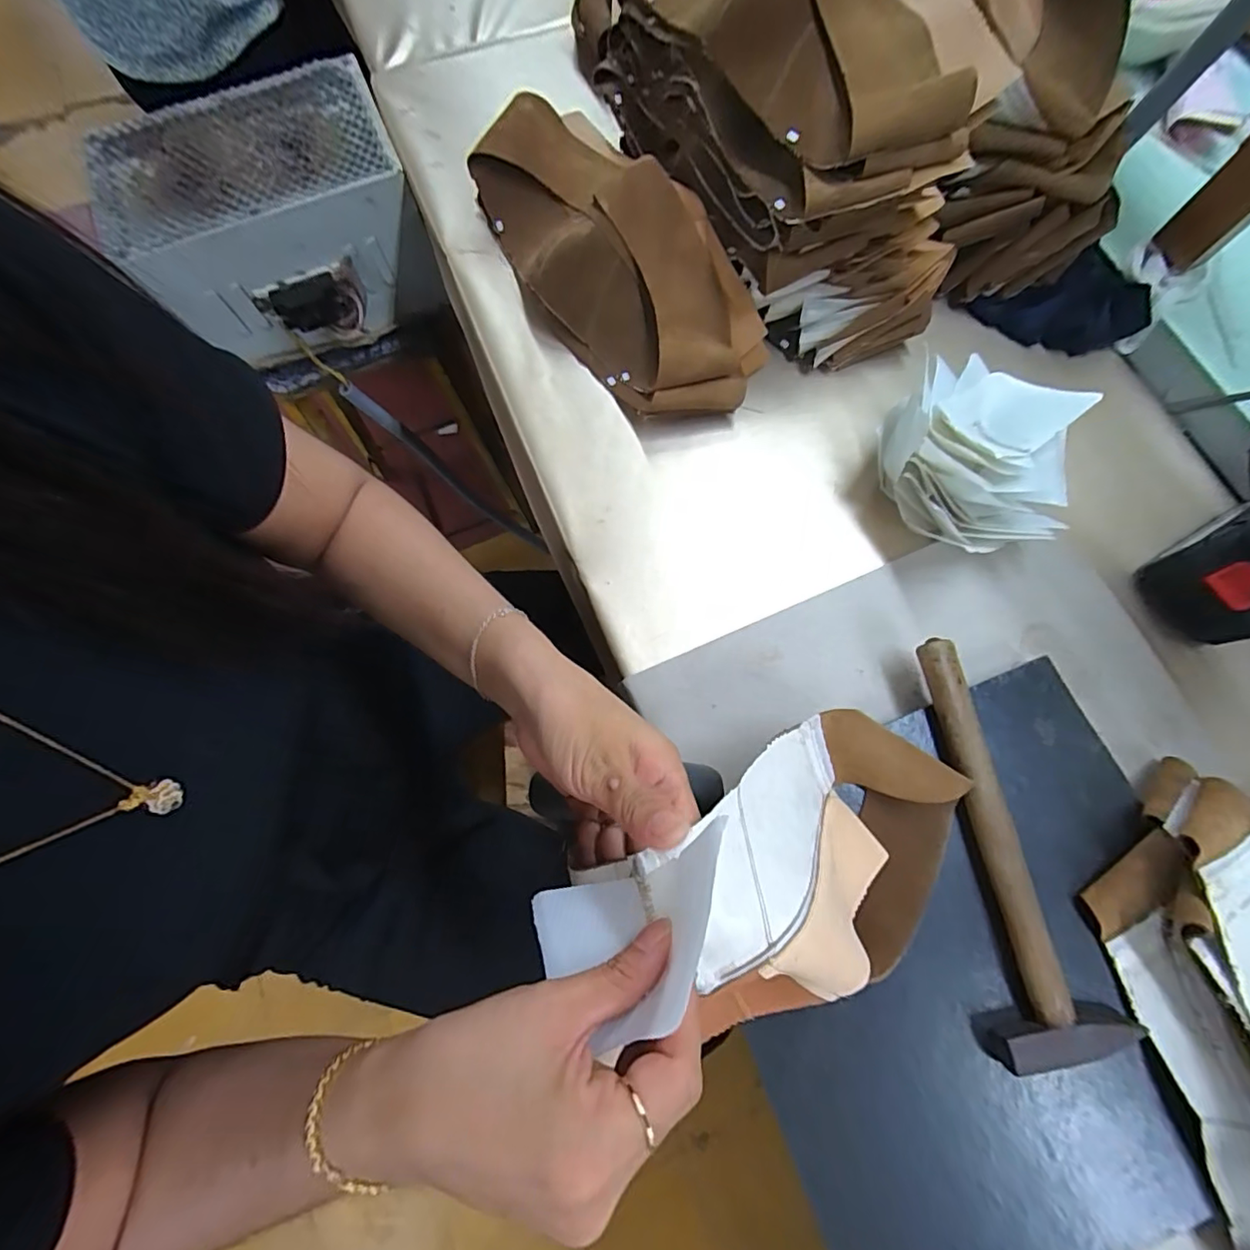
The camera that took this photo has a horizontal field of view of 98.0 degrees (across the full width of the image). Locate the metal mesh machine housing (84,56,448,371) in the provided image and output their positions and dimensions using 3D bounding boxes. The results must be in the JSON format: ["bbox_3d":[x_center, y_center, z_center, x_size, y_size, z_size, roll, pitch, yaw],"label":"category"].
[{"bbox_3d":[-0.381,-0.458,0.638,0.270,0.158,0.236,-22,75,-6],"label":"metal mesh machine housing"}]

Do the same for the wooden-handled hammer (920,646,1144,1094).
[{"bbox_3d":[0.252,0.135,0.351,0.073,0.021,0.252,-3,73,0],"label":"wooden-handled hammer"}]

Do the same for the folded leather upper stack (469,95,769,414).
[{"bbox_3d":[-0.013,-0.322,0.480,0.143,0.079,0.338,-33,77,-9],"label":"folded leather upper stack"}]

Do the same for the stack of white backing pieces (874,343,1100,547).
[{"bbox_3d":[0.268,-0.129,0.420,0.138,0.076,0.145,6,74,2],"label":"stack of white backing pieces"}]

